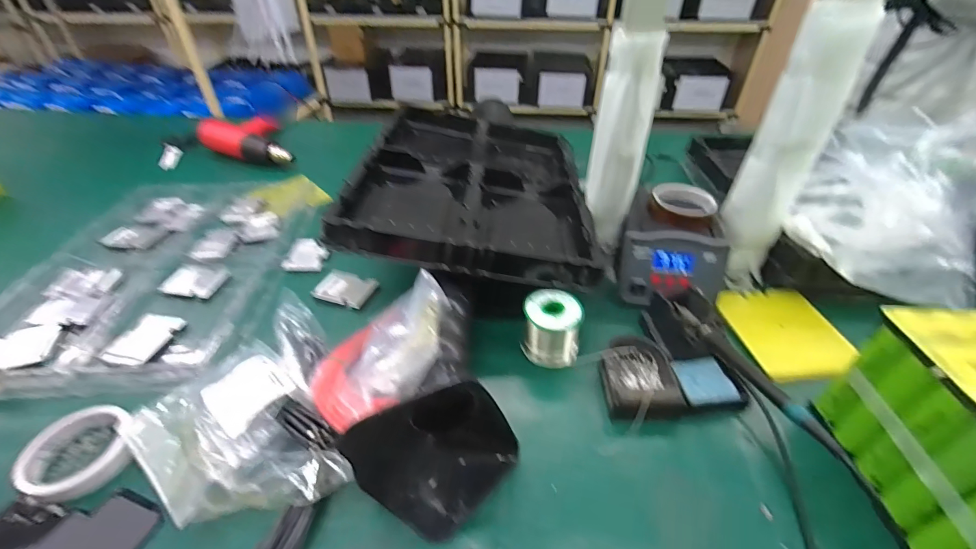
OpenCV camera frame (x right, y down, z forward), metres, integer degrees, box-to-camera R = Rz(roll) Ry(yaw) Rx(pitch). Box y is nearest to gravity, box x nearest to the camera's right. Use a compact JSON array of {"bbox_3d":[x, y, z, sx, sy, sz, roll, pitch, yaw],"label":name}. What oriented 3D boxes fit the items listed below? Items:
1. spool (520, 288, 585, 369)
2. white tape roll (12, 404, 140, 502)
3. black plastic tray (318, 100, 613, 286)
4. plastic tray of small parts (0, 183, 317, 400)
[{"bbox_3d":[0.080,0.068,0.521,0.070,0.074,0.060,6,40,7],"label":"spool"},{"bbox_3d":[-0.419,0.181,0.426,0.102,0.027,0.090,18,43,20],"label":"white tape roll"},{"bbox_3d":[-0.019,-0.157,0.678,0.328,0.048,0.463,11,37,-6],"label":"black plastic tray"},{"bbox_3d":[-0.501,-0.028,0.658,0.344,0.048,0.468,-3,40,-3],"label":"plastic tray of small parts"}]

